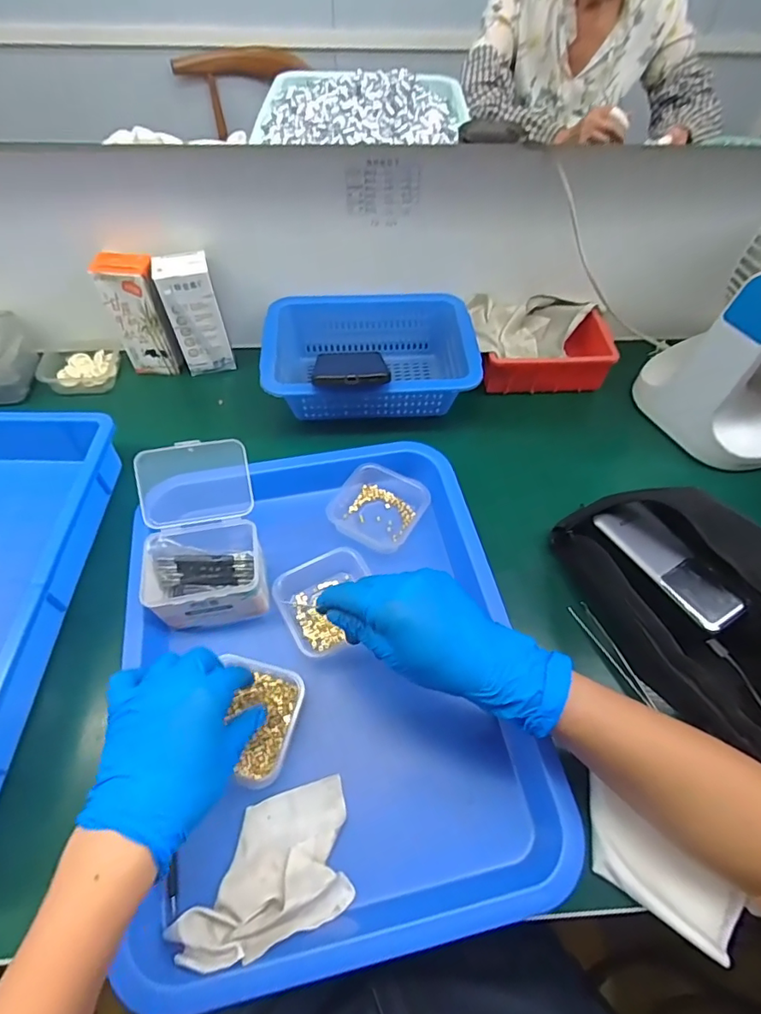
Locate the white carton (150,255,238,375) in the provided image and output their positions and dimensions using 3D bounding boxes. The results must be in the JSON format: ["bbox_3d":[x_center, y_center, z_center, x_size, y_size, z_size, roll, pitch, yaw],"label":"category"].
[{"bbox_3d":[-0.206,-0.214,0.567,0.056,0.130,0.034,-11,57,-9],"label":"white carton"}]

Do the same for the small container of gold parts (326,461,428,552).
[{"bbox_3d":[-0.003,0.001,0.486,0.077,0.025,0.076,29,60,17],"label":"small container of gold parts"}]

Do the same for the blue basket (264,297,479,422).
[{"bbox_3d":[-0.013,-0.171,0.569,0.223,0.087,0.173,-2,56,-3],"label":"blue basket"}]

